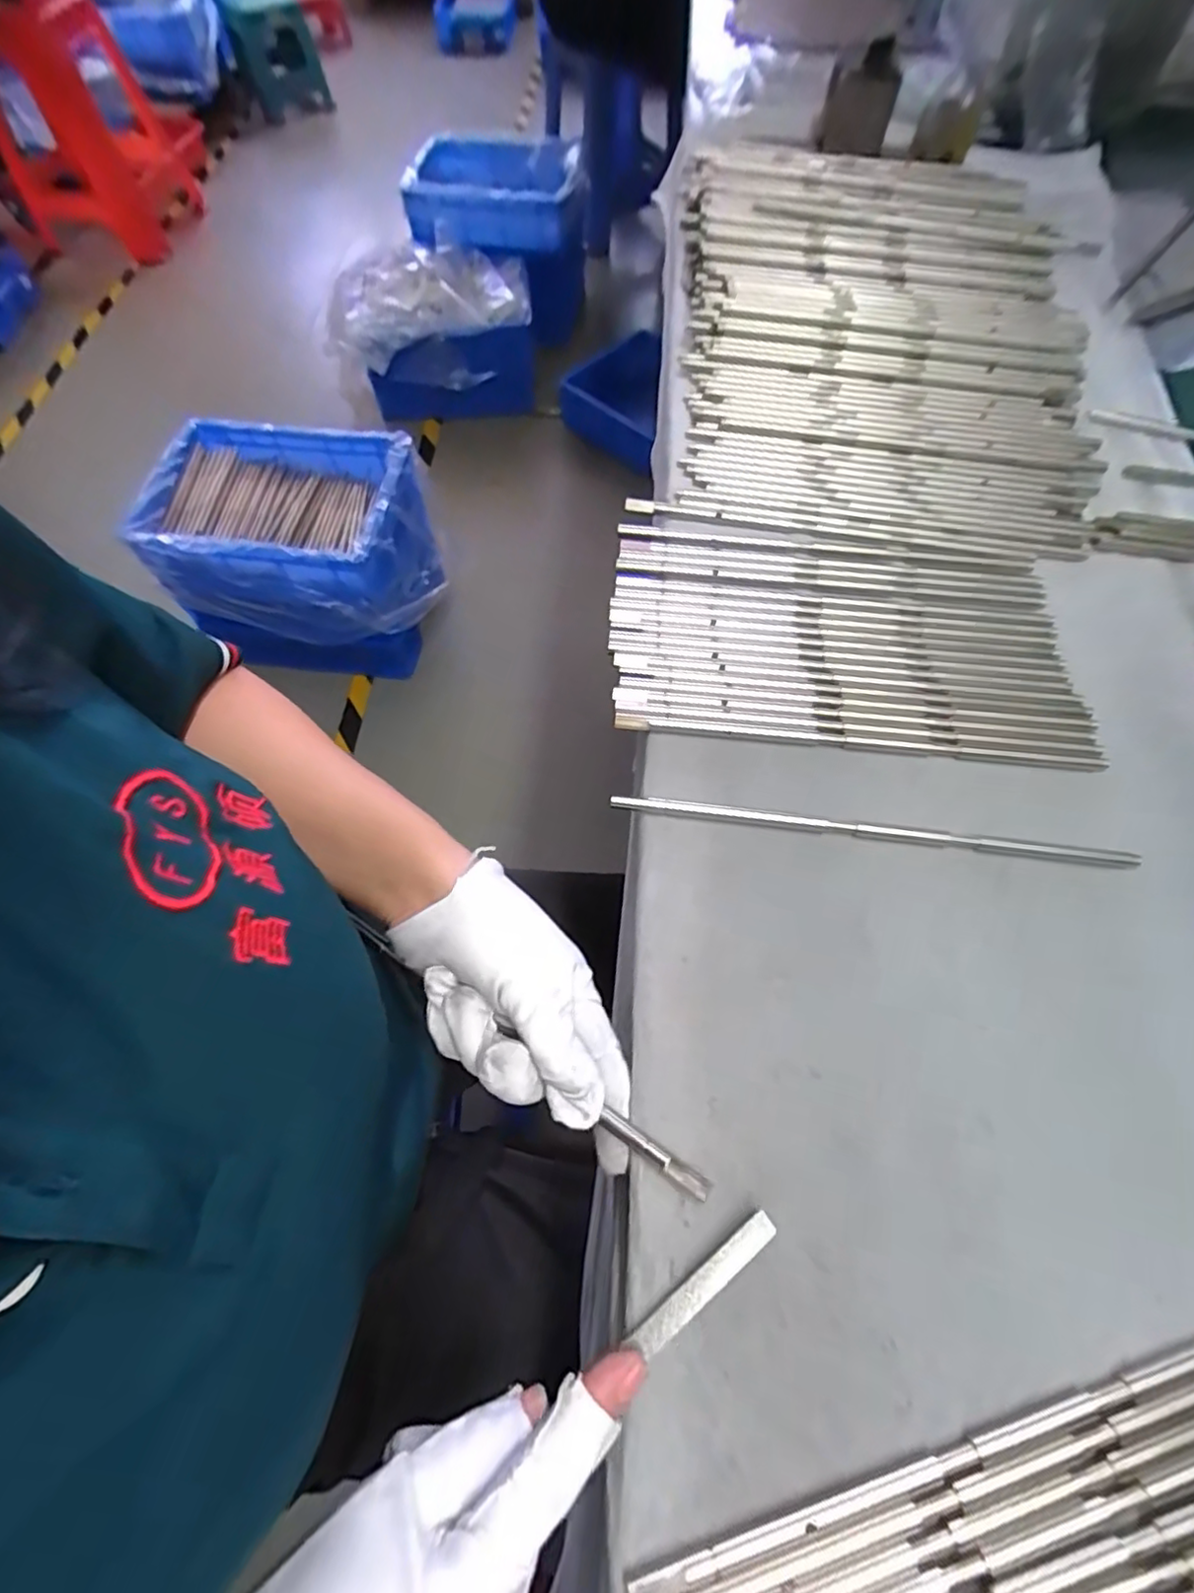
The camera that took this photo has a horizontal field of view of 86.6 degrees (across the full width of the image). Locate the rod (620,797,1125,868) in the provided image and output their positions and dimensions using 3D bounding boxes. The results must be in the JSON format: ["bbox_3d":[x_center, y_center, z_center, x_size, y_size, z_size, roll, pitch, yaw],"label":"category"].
[{"bbox_3d":[0.134,0.017,0.315,0.251,0.008,0.008,6,65,5],"label":"rod"}]

